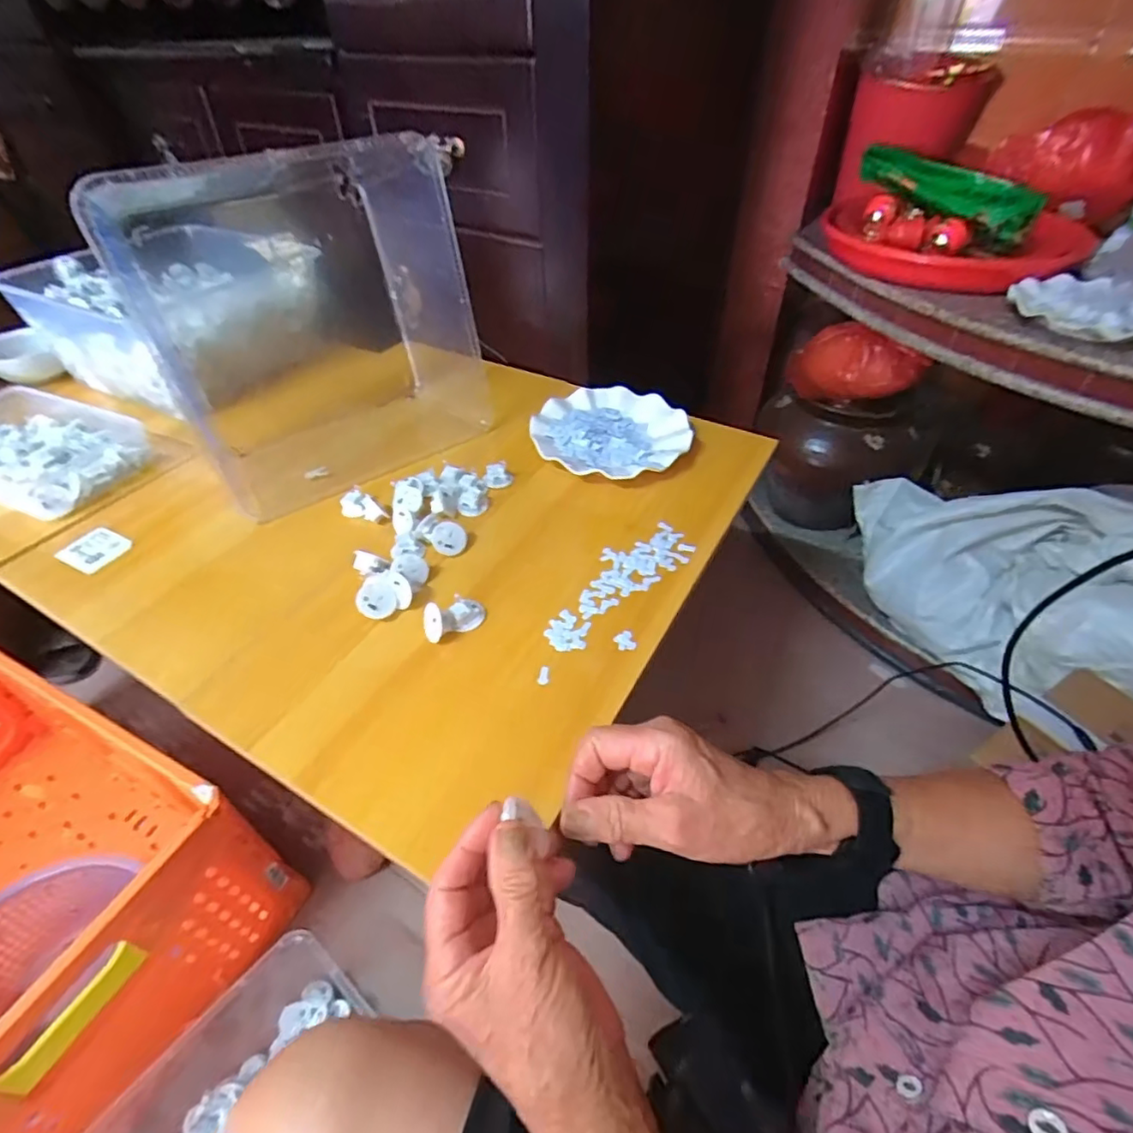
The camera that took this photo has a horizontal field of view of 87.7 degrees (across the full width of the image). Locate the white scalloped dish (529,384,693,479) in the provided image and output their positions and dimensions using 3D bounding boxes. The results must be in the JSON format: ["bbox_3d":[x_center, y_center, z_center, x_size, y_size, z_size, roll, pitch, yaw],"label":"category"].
[{"bbox_3d":[0.052,-0.158,0.702,0.171,0.026,0.177,-1,45,1],"label":"white scalloped dish"}]

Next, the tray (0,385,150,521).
[{"bbox_3d":[-0.625,-0.140,0.689,0.258,0.048,0.162,15,47,16],"label":"tray"}]

